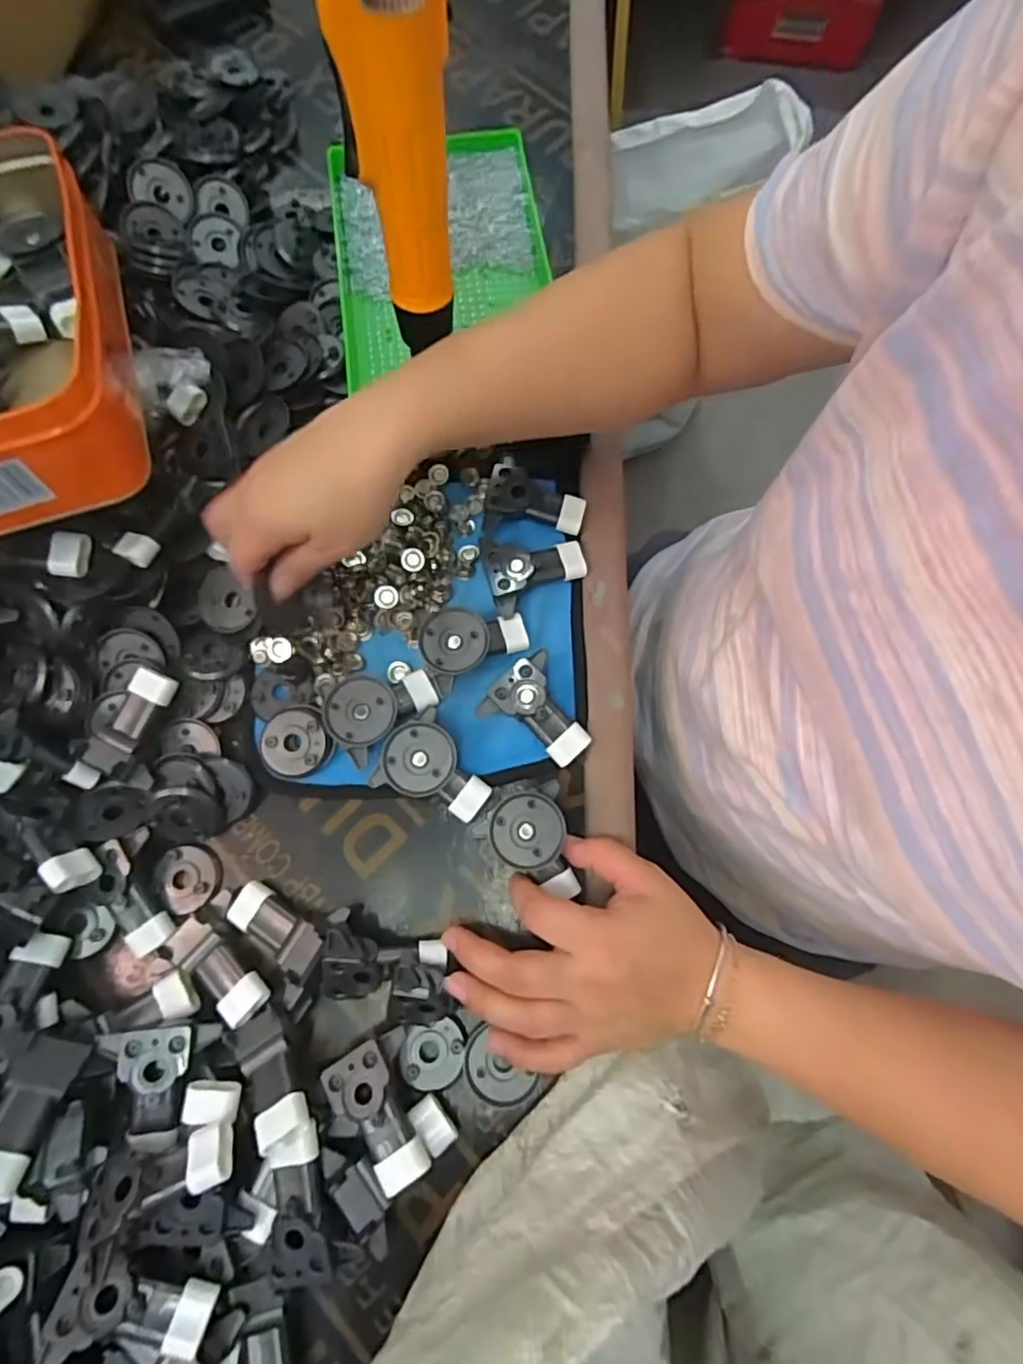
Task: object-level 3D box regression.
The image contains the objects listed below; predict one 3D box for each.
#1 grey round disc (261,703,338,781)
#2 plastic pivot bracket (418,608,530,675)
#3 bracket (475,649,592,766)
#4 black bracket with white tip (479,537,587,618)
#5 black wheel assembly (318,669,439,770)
[{"bbox_3d":[-0.131,0.037,0.384,0.041,0.015,0.045,0,75,0],"label":"grey round disc"},{"bbox_3d":[-0.023,-0.024,0.391,0.065,0.023,0.039,-5,75,-1],"label":"plastic pivot bracket"},{"bbox_3d":[0.018,0.020,0.382,0.051,0.022,0.064,-41,78,-10],"label":"bracket"},{"bbox_3d":[0.015,-0.074,0.405,0.064,0.020,0.051,-13,75,-3],"label":"black bracket with white tip"},{"bbox_3d":[-0.080,0.014,0.383,0.065,0.021,0.058,-22,76,-6],"label":"black wheel assembly"}]

